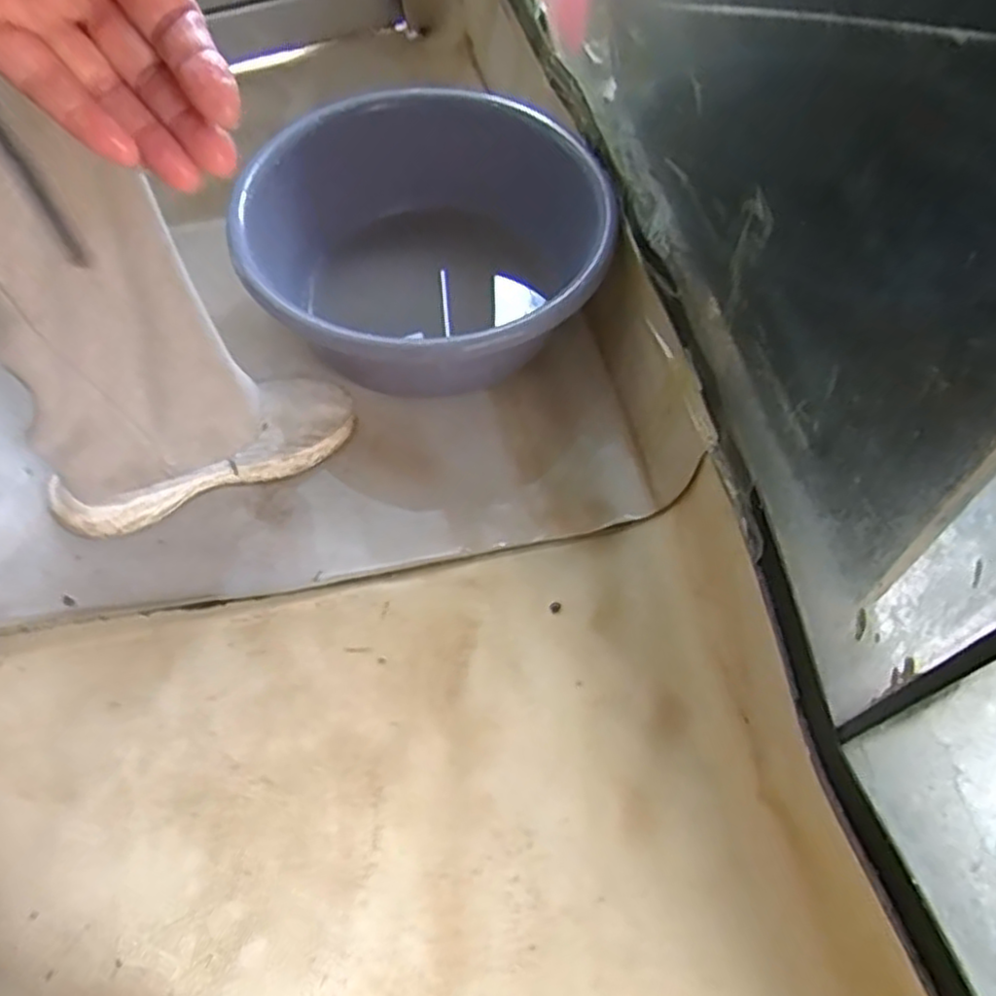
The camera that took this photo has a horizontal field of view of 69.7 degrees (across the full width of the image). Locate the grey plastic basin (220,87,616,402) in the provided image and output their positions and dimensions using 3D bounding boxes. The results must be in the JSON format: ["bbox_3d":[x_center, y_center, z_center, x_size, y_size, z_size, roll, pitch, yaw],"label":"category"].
[{"bbox_3d":[-0.072,-0.238,0.722,0.362,0.149,0.329,-1,59,-2],"label":"grey plastic basin"}]

